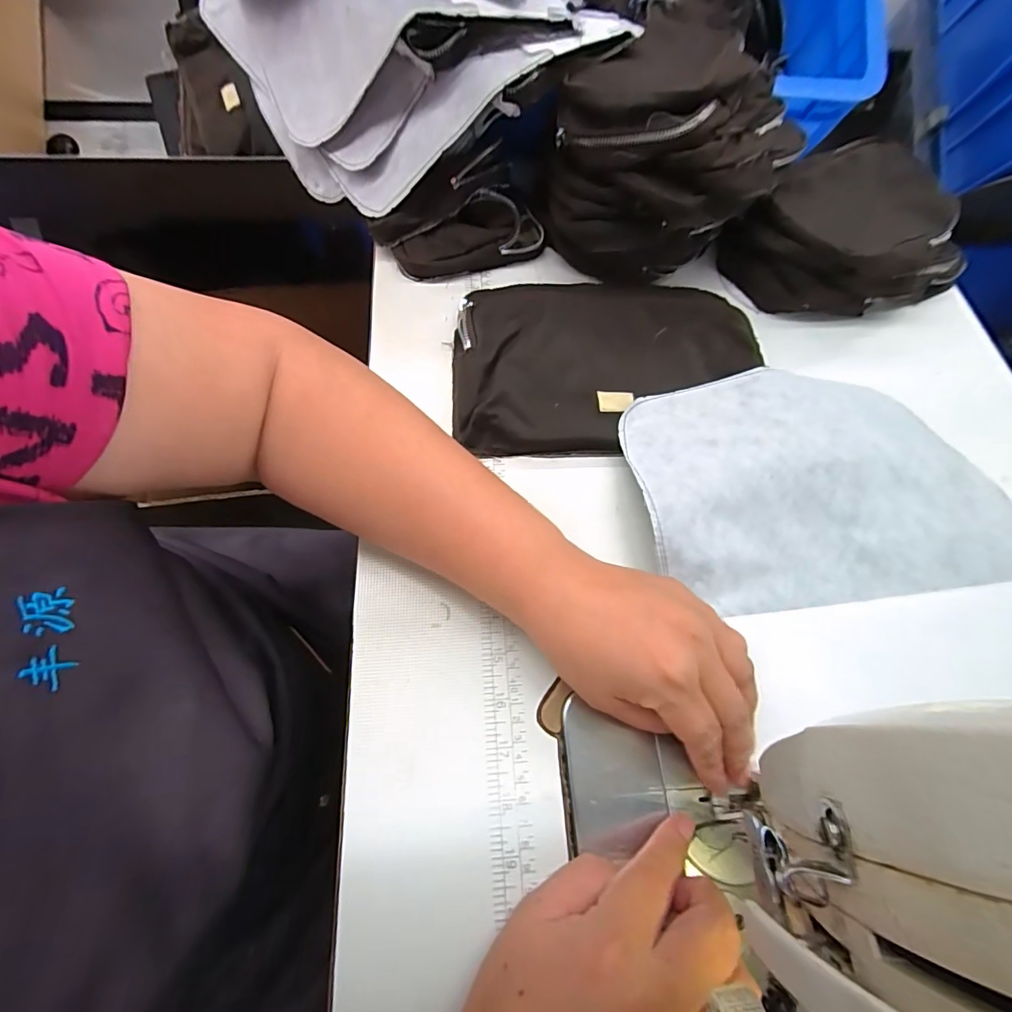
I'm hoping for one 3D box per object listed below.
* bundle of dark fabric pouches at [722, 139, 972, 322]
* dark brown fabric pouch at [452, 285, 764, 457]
[{"bbox_3d":[0.295,-0.238,0.420,0.179,0.059,0.129,-18,68,-10],"label":"bundle of dark fabric pouches"},{"bbox_3d":[0.076,-0.118,0.378,0.230,0.022,0.164,-1,66,-3],"label":"dark brown fabric pouch"}]

